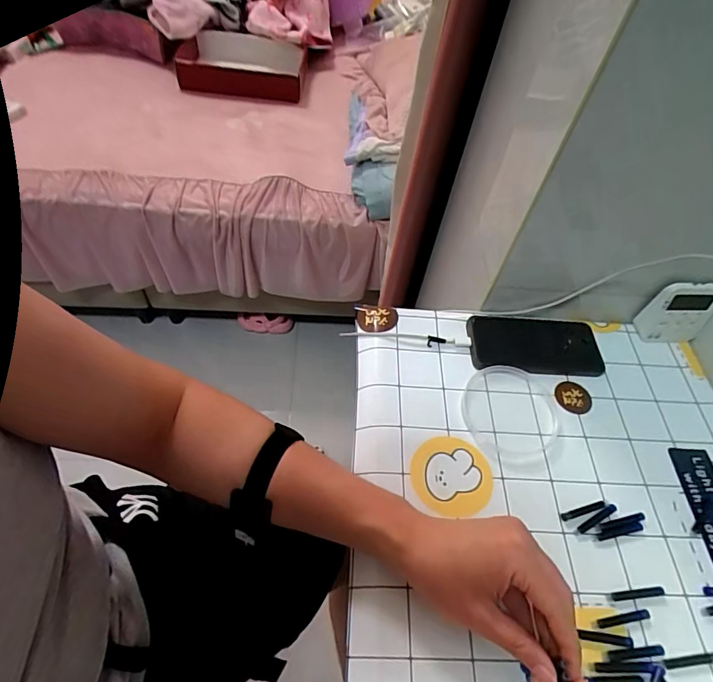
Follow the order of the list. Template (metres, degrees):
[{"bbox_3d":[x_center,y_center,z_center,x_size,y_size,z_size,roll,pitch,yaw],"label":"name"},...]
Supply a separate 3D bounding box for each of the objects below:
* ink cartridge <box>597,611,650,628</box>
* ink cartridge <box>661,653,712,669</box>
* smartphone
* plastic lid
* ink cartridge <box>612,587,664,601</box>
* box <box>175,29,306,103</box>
[{"bbox_3d":[0.221,0.230,0.372,0.047,0.004,0.007,-5,56,-9],"label":"ink cartridge"},{"bbox_3d":[0.269,0.256,0.360,0.051,0.004,0.007,0,55,-6],"label":"ink cartridge"},{"bbox_3d":[0.209,0.005,0.523,0.154,0.008,0.076,5,55,-2],"label":"smartphone"},{"bbox_3d":[0.163,0.075,0.475,0.098,0.009,0.108,24,56,11],"label":"plastic lid"},{"bbox_3d":[0.242,0.217,0.386,0.048,0.004,0.006,-3,55,-7],"label":"ink cartridge"},{"bbox_3d":[-0.311,-0.770,1.251,0.337,0.083,0.228,8,55,0],"label":"box"}]

